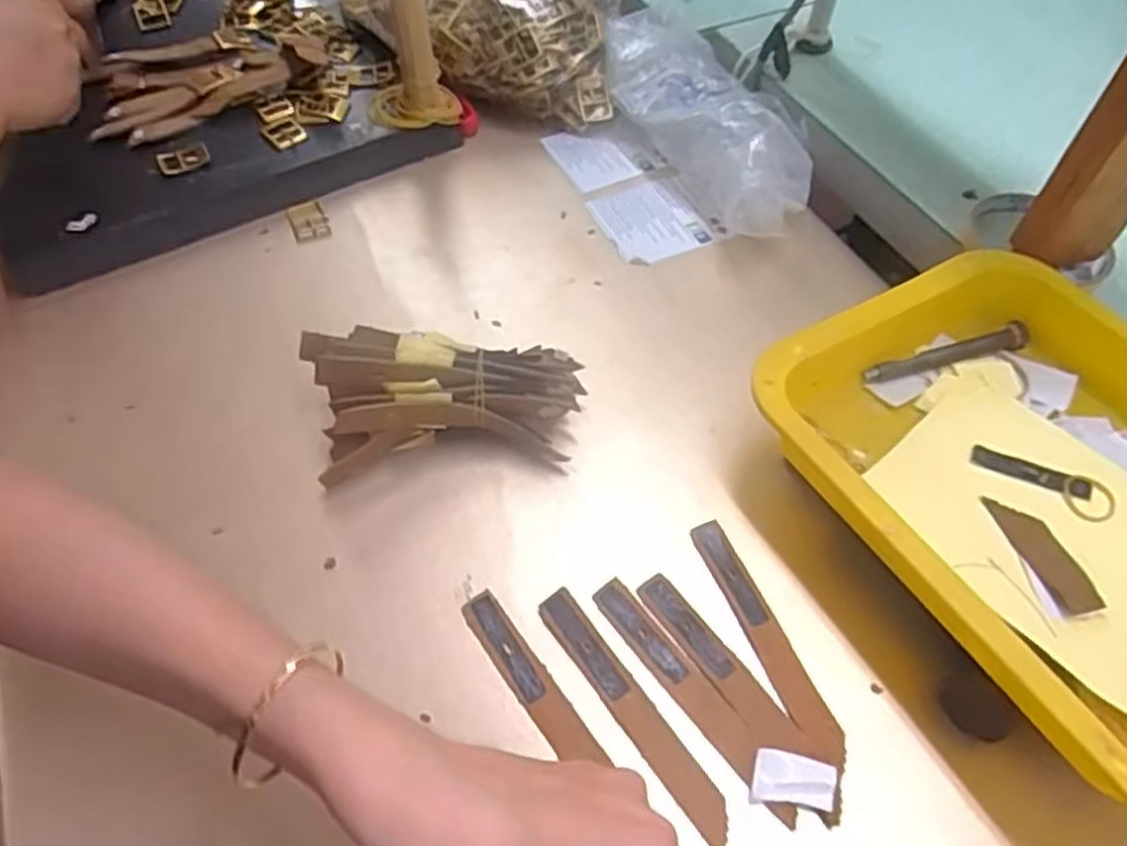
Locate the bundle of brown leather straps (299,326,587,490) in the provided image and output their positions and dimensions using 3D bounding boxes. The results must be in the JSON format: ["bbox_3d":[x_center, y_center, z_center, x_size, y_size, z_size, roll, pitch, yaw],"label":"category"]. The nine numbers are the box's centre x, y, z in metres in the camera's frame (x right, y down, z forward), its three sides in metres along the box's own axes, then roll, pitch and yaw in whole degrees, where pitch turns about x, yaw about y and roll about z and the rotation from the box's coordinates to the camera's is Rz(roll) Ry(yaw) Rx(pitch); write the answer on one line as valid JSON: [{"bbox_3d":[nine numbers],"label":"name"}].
[{"bbox_3d":[-0.063,-0.014,0.403,0.145,0.045,0.072,-4,55,-2],"label":"bundle of brown leather straps"}]

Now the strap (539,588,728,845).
[{"bbox_3d":[0.030,0.125,0.334,0.016,0.005,0.122,-31,61,-19],"label":"strap"}]

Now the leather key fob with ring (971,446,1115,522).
[{"bbox_3d":[0.233,0.026,0.370,0.063,0.004,0.024,28,60,19],"label":"leather key fob with ring"}]

